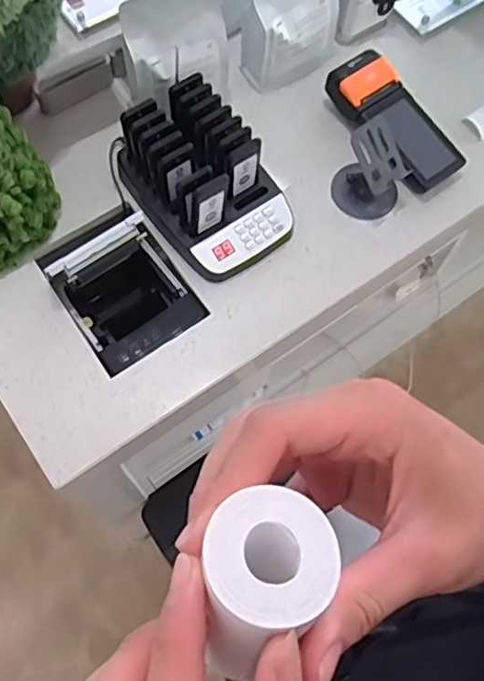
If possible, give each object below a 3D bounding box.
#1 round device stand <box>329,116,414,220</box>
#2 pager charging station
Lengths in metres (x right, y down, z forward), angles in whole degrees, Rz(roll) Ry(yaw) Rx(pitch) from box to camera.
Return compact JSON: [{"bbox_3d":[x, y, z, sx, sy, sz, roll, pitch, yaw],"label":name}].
[{"bbox_3d":[0.163,-0.214,0.796,0.085,0.093,0.082,1,69,-2],"label":"round device stand"},{"bbox_3d":[-0.042,-0.197,0.775,0.152,0.104,0.208,-34,74,-14],"label":"pager charging station"}]

